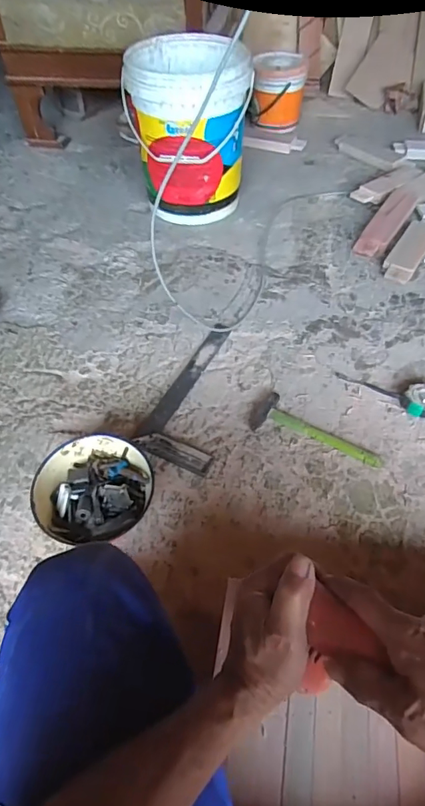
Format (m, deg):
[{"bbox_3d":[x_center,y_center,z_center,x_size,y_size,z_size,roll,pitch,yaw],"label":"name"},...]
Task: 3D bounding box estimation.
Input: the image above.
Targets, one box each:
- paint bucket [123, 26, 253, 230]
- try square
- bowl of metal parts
[{"bbox_3d":[-0.060,-0.723,1.267,0.286,0.356,0.311,-6,53,-2],"label":"paint bucket"},{"bbox_3d":[-0.015,-0.030,0.937,0.147,0.014,0.352,17,55,15],"label":"try square"},{"bbox_3d":[-0.185,0.145,0.759,0.166,0.090,0.172,-1,53,1],"label":"bowl of metal parts"}]

